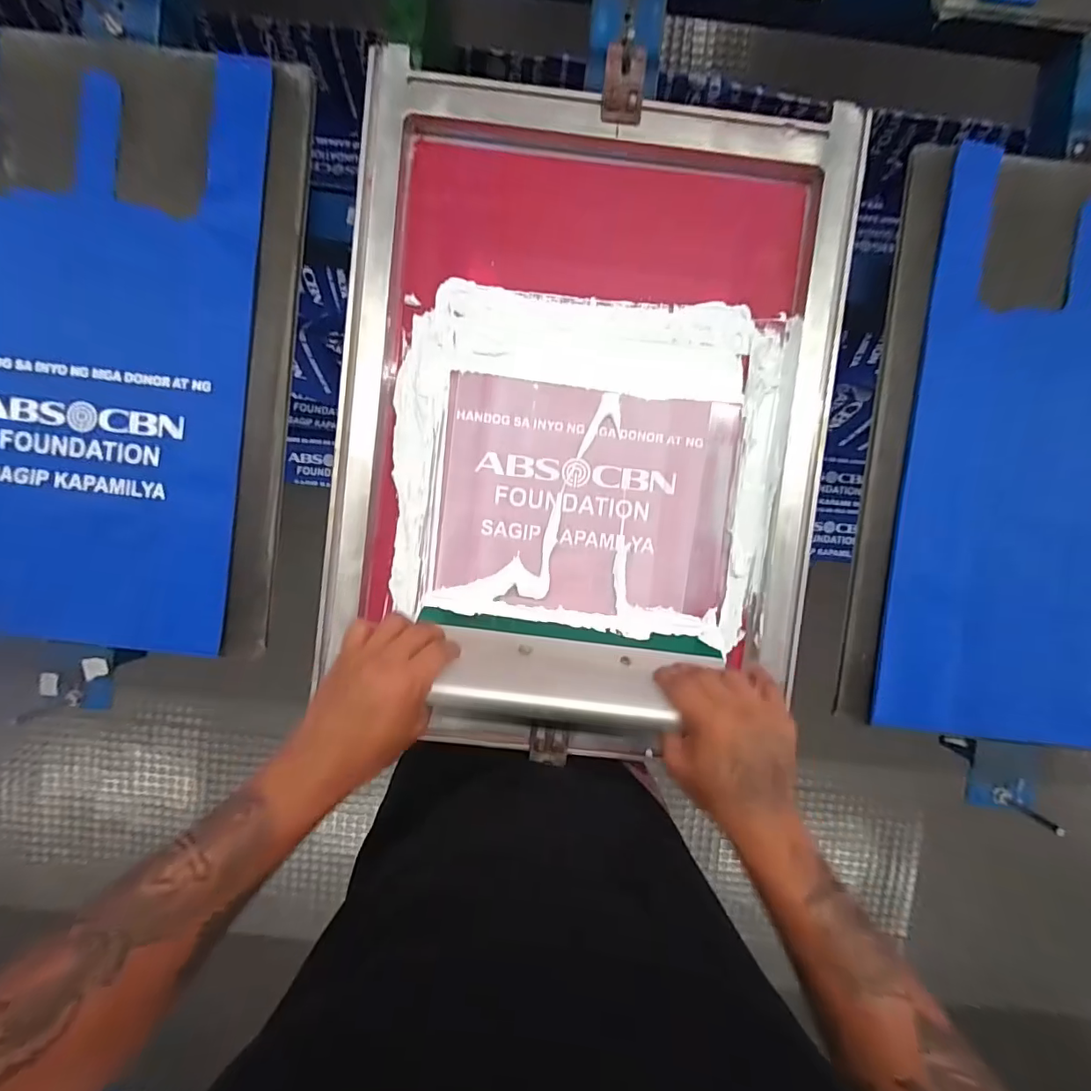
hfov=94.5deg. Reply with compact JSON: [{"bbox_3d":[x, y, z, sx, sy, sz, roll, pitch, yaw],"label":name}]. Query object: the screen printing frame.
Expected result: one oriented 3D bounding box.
[{"bbox_3d":[0.036,-0.106,0.509,0.472,0.040,0.620,6,95,-1],"label":"screen printing frame"}]

